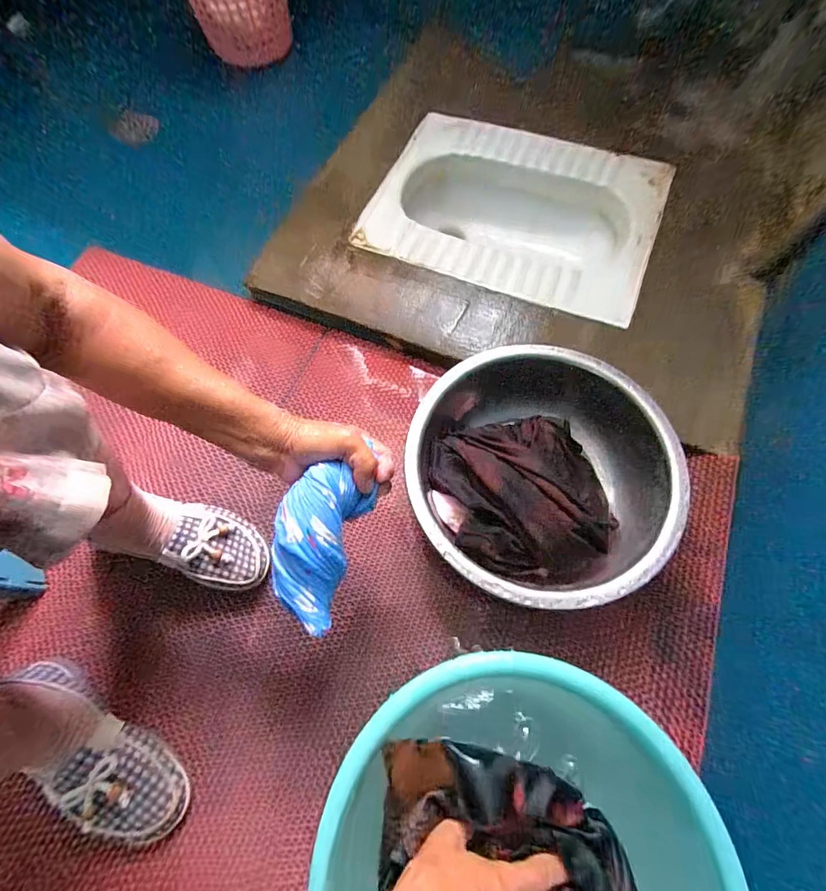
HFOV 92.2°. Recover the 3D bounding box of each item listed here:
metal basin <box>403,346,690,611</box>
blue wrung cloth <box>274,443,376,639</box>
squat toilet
[{"bbox_3d":[0.160,0.034,0.517,0.320,0.112,0.312,-1,66,3],"label":"metal basin"},{"bbox_3d":[-0.088,0.084,0.350,0.067,0.044,0.131,16,68,10],"label":"blue wrung cloth"},{"bbox_3d":[0.176,-0.404,0.745,0.487,0.147,0.371,23,73,9],"label":"squat toilet"}]

